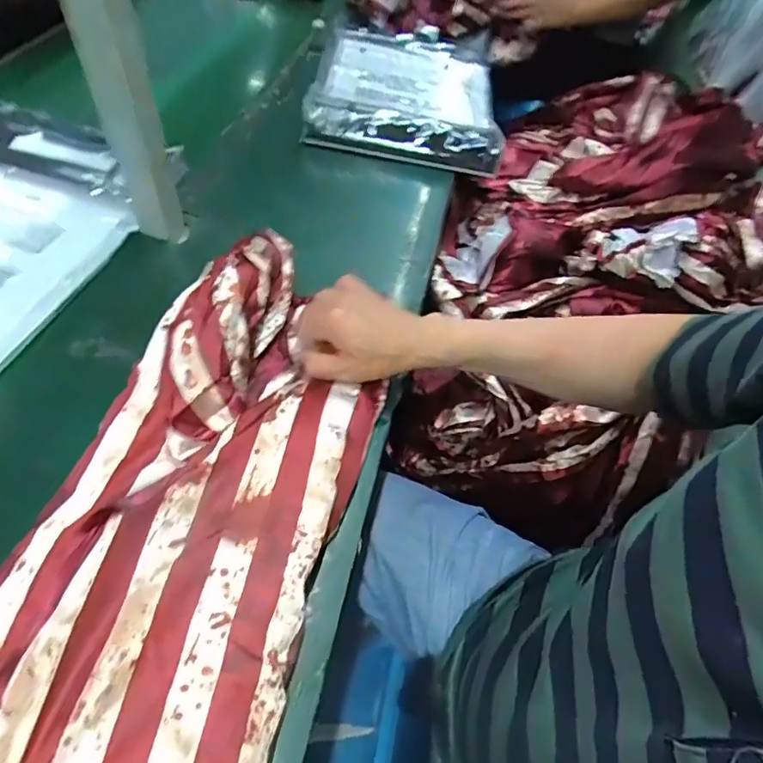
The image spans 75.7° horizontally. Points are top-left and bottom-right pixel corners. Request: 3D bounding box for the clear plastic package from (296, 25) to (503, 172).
[{"bbox_3d":[0.052,-0.549,0.907,0.315,0.052,0.526,12,48,-5],"label":"clear plastic package"}]

